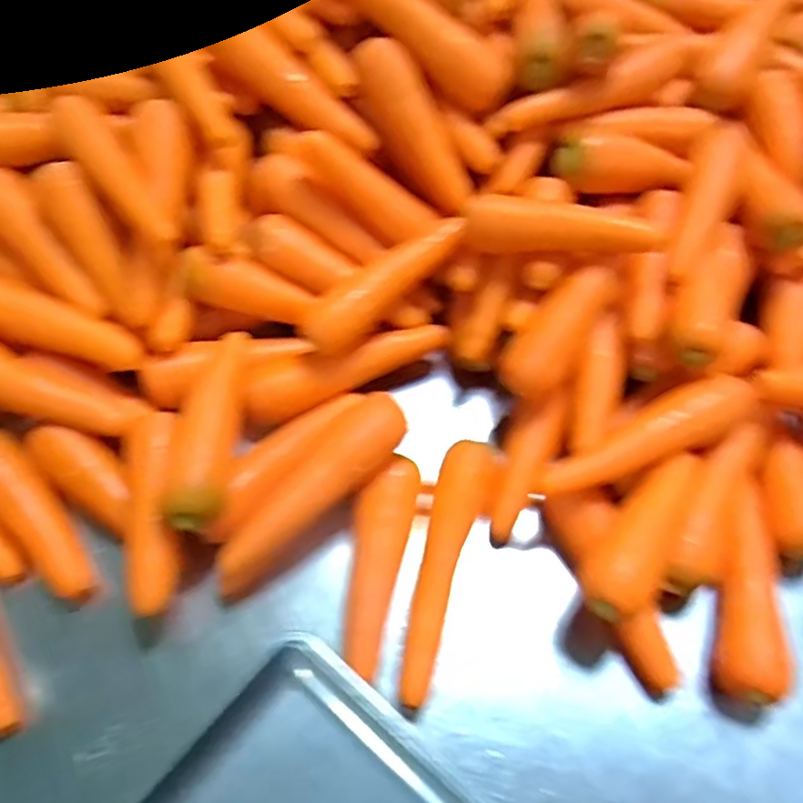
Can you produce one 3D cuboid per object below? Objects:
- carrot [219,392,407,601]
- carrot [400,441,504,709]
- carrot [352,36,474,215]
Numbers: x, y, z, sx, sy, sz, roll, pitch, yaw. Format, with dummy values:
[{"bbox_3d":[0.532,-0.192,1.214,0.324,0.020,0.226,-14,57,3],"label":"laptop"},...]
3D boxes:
[{"bbox_3d":[-0.063,0.064,0.468,0.043,0.035,0.170,37,66,18],"label":"carrot"},{"bbox_3d":[0.027,0.115,0.472,0.042,0.032,0.184,19,61,9],"label":"carrot"},{"bbox_3d":[0.010,-0.247,0.602,0.048,0.049,0.163,-35,100,-19],"label":"carrot"}]

